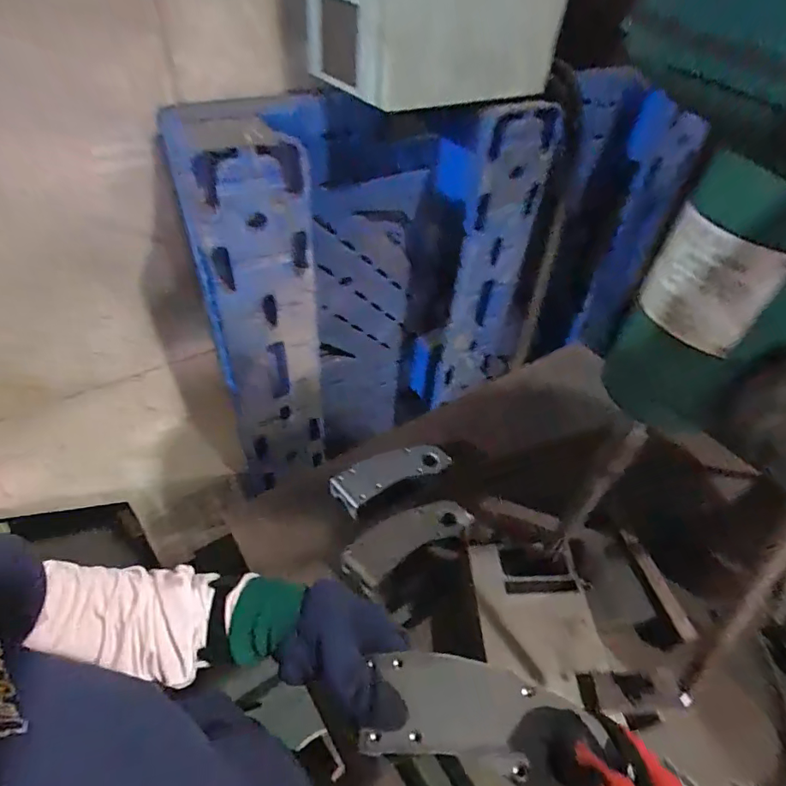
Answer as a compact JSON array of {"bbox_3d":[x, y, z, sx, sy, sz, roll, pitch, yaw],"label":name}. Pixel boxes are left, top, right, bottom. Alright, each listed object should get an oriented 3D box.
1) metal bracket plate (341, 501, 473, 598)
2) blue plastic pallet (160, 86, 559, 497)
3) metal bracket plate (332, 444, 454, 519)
[{"bbox_3d":[0.019,0.191,0.636,0.175,0.011,0.067,-24,52,-24],"label":"metal bracket plate"},{"bbox_3d":[-0.019,-0.158,0.884,0.583,0.654,0.144,-22,51,-22],"label":"blue plastic pallet"},{"bbox_3d":[-0.001,0.116,0.716,0.181,0.021,0.063,-23,51,-23],"label":"metal bracket plate"}]

